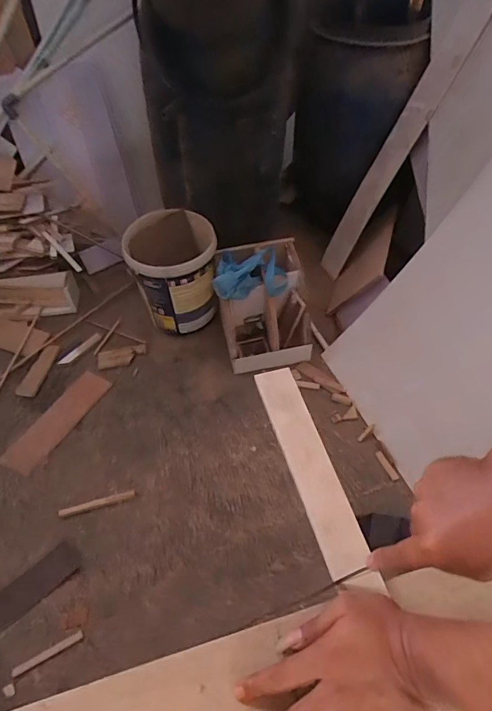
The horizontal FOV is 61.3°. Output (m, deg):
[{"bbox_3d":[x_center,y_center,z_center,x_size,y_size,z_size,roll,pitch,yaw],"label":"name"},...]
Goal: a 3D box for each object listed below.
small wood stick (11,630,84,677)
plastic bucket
[{"bbox_3d":[-0.480,0.724,1.010,0.170,0.015,0.017,-23,54,-17],"label":"small wood stick"},{"bbox_3d":[-0.260,-0.285,1.526,0.286,0.378,0.285,0,51,0],"label":"plastic bucket"}]

